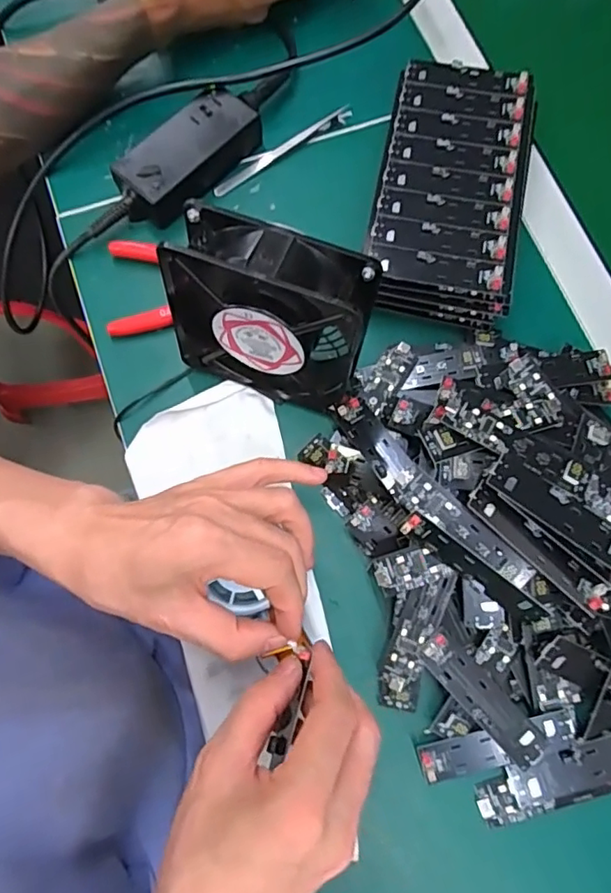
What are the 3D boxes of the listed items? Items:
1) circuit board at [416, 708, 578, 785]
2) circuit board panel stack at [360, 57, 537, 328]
[{"bbox_3d":[0.115,0.179,0.333,0.093,0.006,0.025,-17,92,2],"label":"circuit board"},{"bbox_3d":[0.108,-0.191,0.418,0.103,0.046,0.202,12,76,4],"label":"circuit board panel stack"}]

